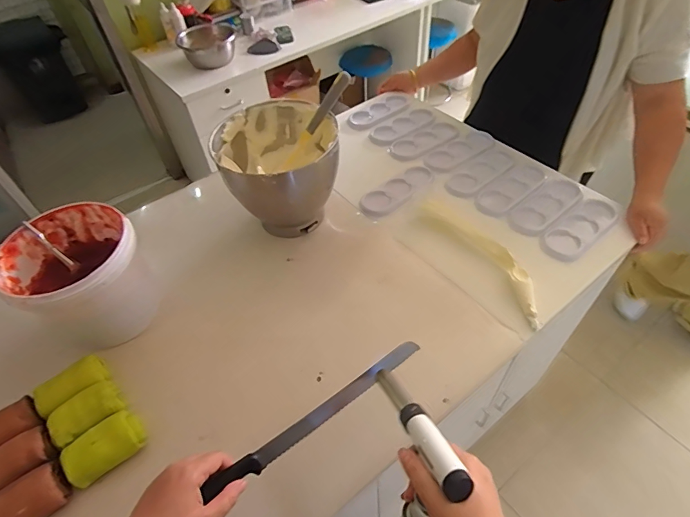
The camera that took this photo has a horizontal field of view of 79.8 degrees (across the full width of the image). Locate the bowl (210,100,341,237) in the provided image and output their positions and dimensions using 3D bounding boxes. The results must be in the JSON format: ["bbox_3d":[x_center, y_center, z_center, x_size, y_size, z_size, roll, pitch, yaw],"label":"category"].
[{"bbox_3d":[-0.126,-0.167,0.871,0.229,0.216,0.230,-2,50,3],"label":"bowl"}]

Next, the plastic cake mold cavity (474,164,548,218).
[{"bbox_3d":[0.381,-0.158,0.954,0.198,0.011,0.087,-33,55,-22],"label":"plastic cake mold cavity"}]

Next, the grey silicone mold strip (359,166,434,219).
[{"bbox_3d":[0.127,-0.161,0.978,0.212,0.008,0.075,-35,56,-23],"label":"grey silicone mold strip"}]

